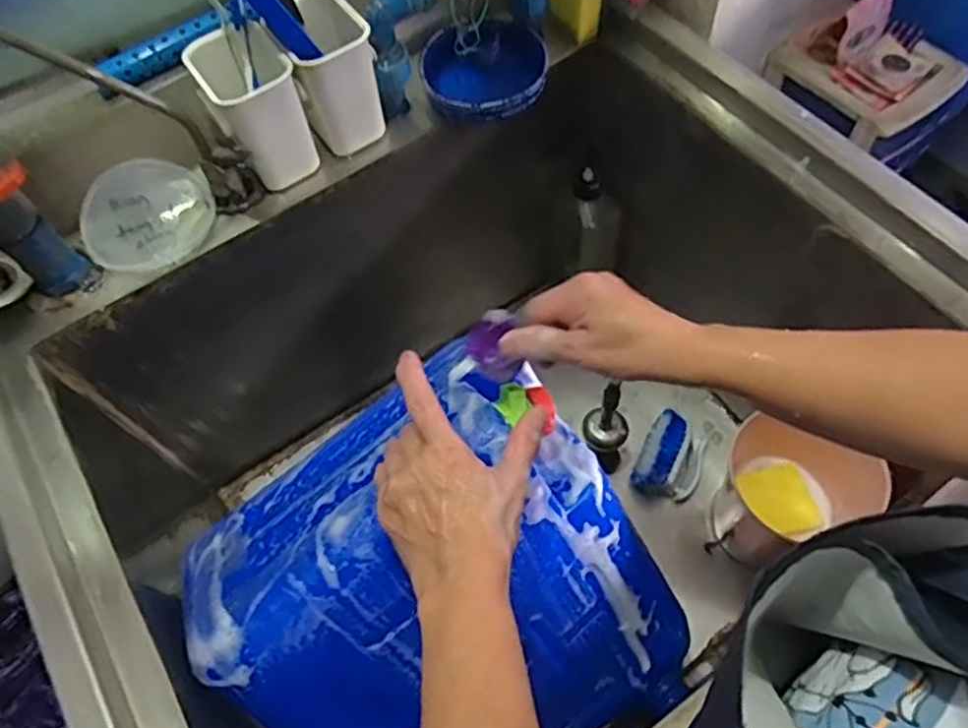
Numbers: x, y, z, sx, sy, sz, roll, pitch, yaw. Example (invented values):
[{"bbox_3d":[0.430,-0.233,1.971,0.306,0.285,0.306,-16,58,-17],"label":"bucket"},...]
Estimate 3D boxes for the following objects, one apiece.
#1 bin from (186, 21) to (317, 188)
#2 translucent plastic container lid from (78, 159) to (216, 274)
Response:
[{"bbox_3d":[-0.199,-0.222,0.618,0.070,0.107,0.088,-33,64,-13],"label":"bin"},{"bbox_3d":[-0.303,-0.132,0.635,0.107,0.017,0.107,1,81,-7],"label":"translucent plastic container lid"}]

